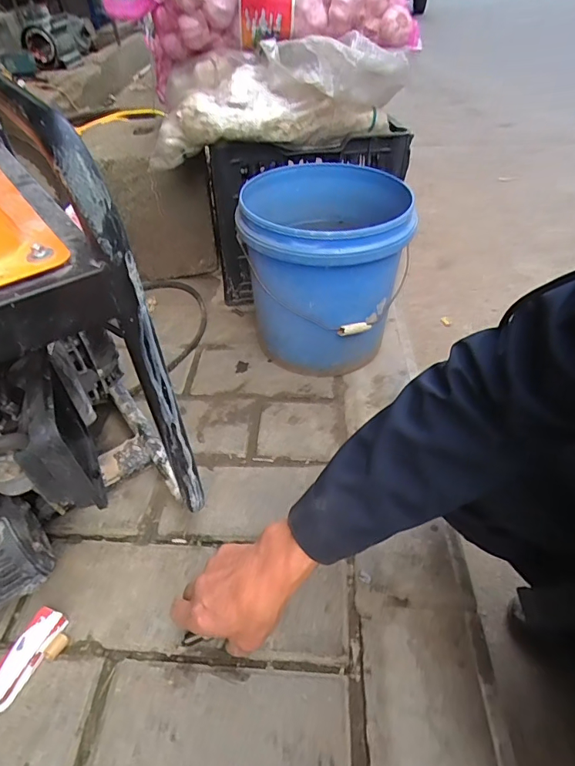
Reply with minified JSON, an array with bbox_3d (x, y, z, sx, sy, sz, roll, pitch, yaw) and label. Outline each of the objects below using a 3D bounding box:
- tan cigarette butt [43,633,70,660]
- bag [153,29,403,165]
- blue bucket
[{"bbox_3d":[-0.237,0.273,0.473,0.013,0.012,0.024,15,46,18],"label":"tan cigarette butt"},{"bbox_3d":[-0.018,-0.460,0.732,0.408,0.140,0.161,-7,44,-3],"label":"bag"},{"bbox_3d":[0.062,-0.182,0.762,0.257,0.265,0.273,-3,44,0],"label":"blue bucket"}]

